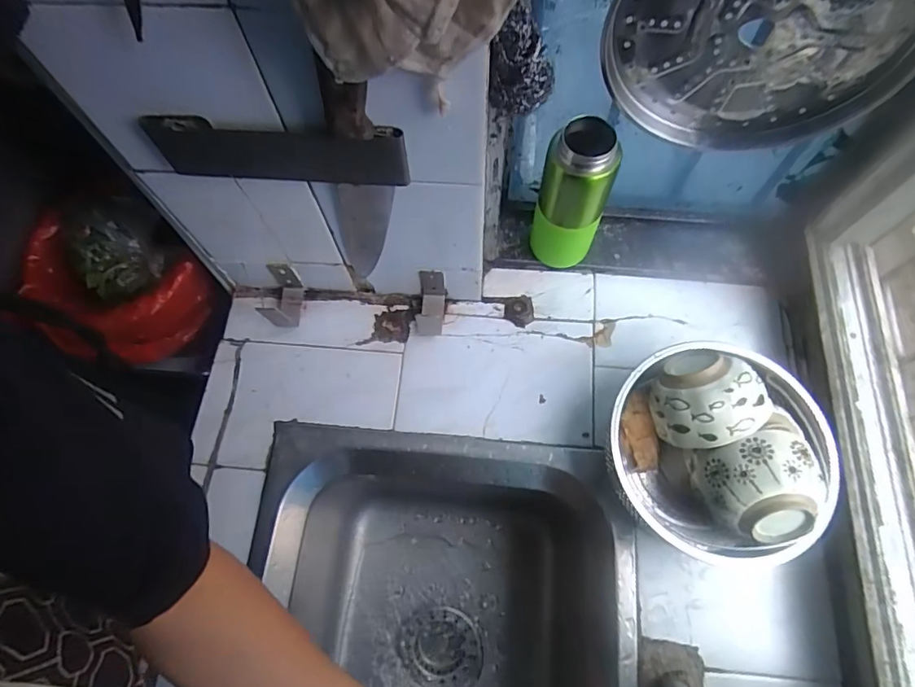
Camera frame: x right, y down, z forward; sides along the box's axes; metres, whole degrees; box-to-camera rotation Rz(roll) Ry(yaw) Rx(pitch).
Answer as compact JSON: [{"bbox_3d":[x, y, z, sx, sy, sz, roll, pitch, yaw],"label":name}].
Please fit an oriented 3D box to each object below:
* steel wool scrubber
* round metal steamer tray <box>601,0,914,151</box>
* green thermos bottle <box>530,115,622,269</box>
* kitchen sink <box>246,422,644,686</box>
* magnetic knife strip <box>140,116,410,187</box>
[{"bbox_3d":[0.043,-0.183,0.345,0.041,0.063,0.030,7,69,5],"label":"steel wool scrubber"},{"bbox_3d":[0.243,-0.248,0.428,0.229,0.219,0.022,12,70,7],"label":"round metal steamer tray"},{"bbox_3d":[0.126,-0.154,0.590,0.075,0.194,0.064,14,70,8],"label":"green thermos bottle"},{"bbox_3d":[-0.014,0.375,0.622,0.425,0.262,0.476,5,69,4],"label":"kitchen sink"},{"bbox_3d":[-0.140,-0.151,0.418,0.199,0.055,0.013,2,69,3],"label":"magnetic knife strip"}]

